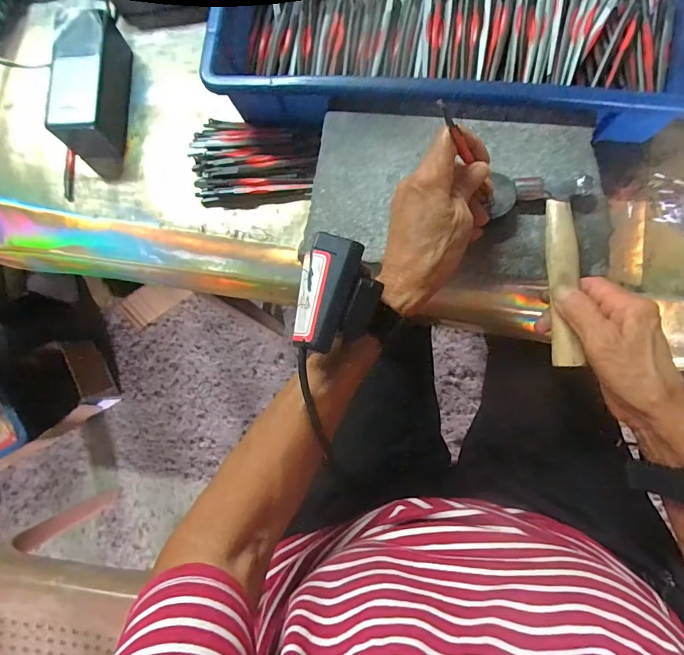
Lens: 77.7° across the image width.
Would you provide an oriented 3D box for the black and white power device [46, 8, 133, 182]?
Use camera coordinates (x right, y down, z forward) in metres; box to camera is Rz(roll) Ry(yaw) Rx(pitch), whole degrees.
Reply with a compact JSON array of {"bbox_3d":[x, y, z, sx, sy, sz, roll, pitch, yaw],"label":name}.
[{"bbox_3d":[-0.251,-0.230,0.421,0.055,0.051,0.148,1,81,6],"label":"black and white power device"}]

